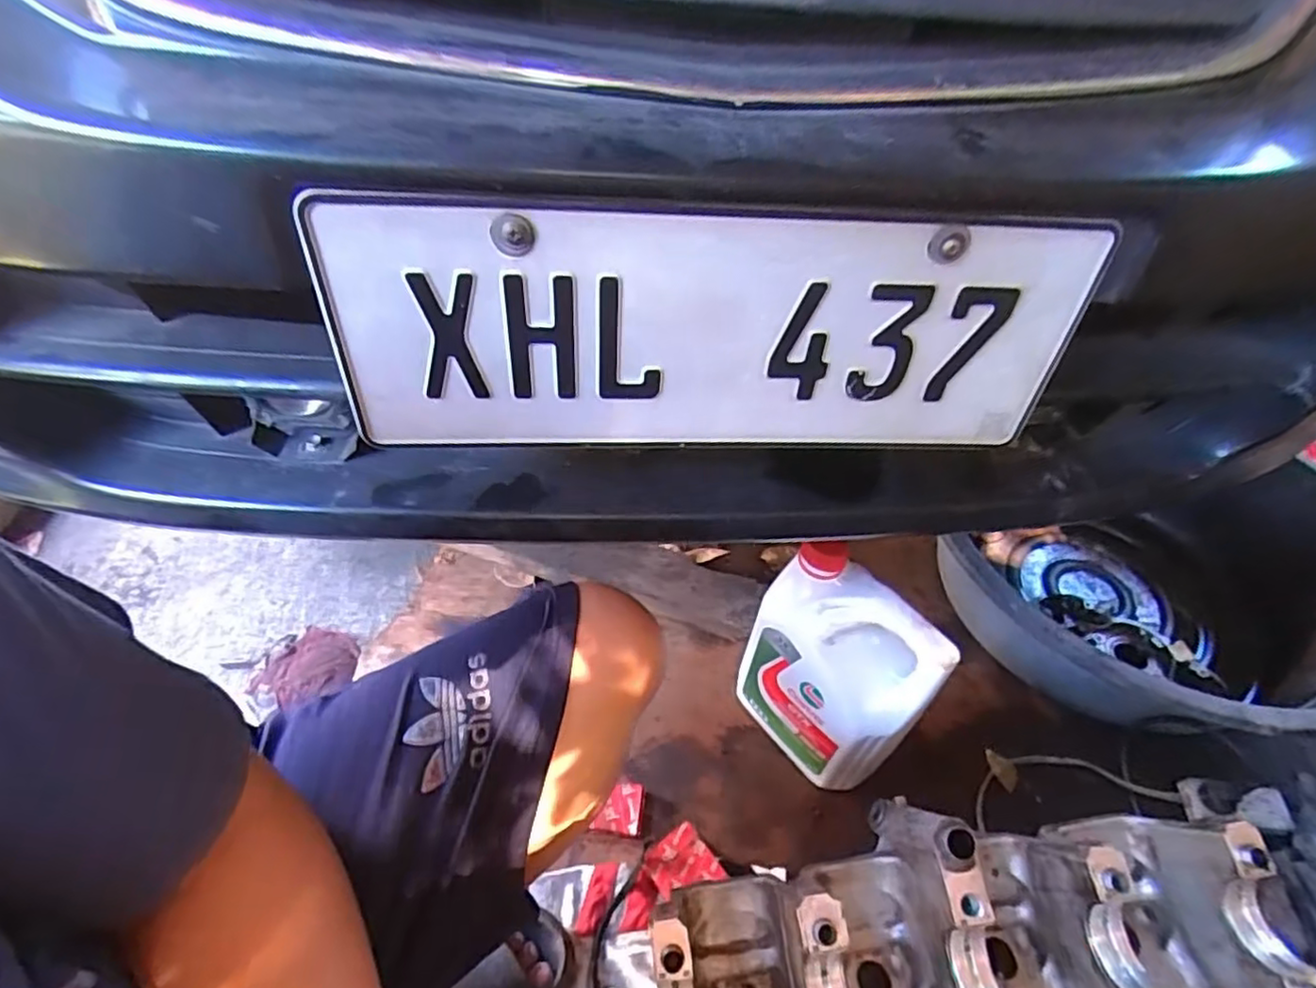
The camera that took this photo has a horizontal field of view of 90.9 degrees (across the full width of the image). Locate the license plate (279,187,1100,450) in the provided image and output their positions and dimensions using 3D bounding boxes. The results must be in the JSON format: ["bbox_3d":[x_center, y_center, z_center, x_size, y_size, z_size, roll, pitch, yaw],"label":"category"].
[{"bbox_3d":[0.029,-0.081,0.338,0.375,0.137,0.011,-2,45,-4],"label":"license plate"}]

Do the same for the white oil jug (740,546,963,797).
[{"bbox_3d":[0.180,0.197,0.690,0.090,0.269,0.179,-27,51,-26],"label":"white oil jug"}]

